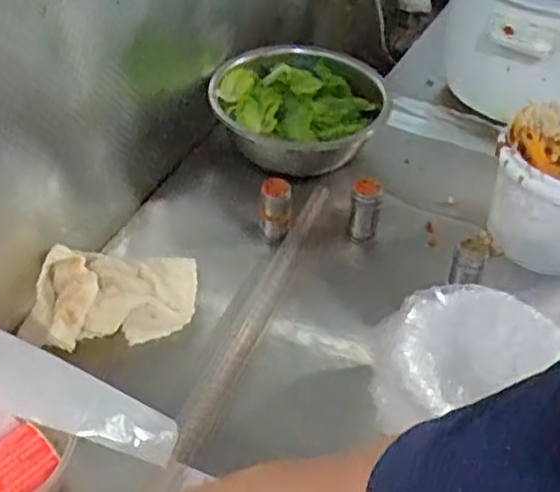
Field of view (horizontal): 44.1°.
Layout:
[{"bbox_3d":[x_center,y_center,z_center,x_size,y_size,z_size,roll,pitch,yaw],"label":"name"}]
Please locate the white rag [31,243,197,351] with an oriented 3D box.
[{"bbox_3d":[-0.193,0.047,0.811,0.193,0.080,0.126,-5,45,-9],"label":"white rag"}]

